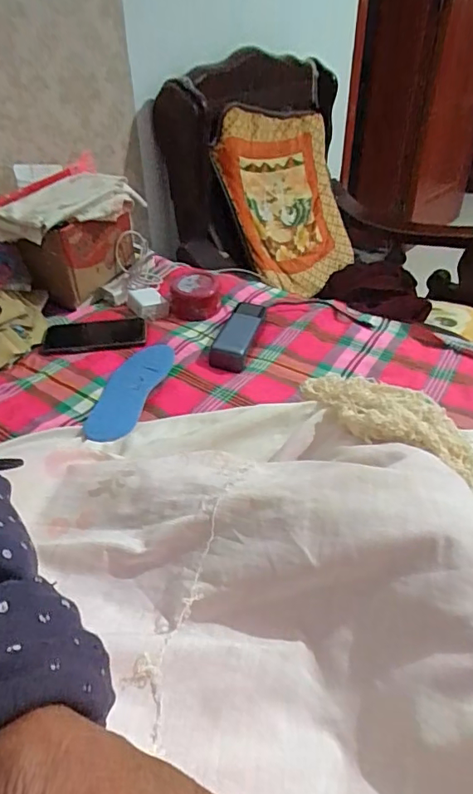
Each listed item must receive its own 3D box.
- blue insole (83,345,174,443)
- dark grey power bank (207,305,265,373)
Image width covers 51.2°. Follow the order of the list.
[{"bbox_3d":[-0.146,-0.011,0.677,0.072,0.014,0.232,6,33,9],"label":"blue insole"},{"bbox_3d":[0.004,-0.105,0.789,0.054,0.031,0.154,9,39,13],"label":"dark grey power bank"}]

